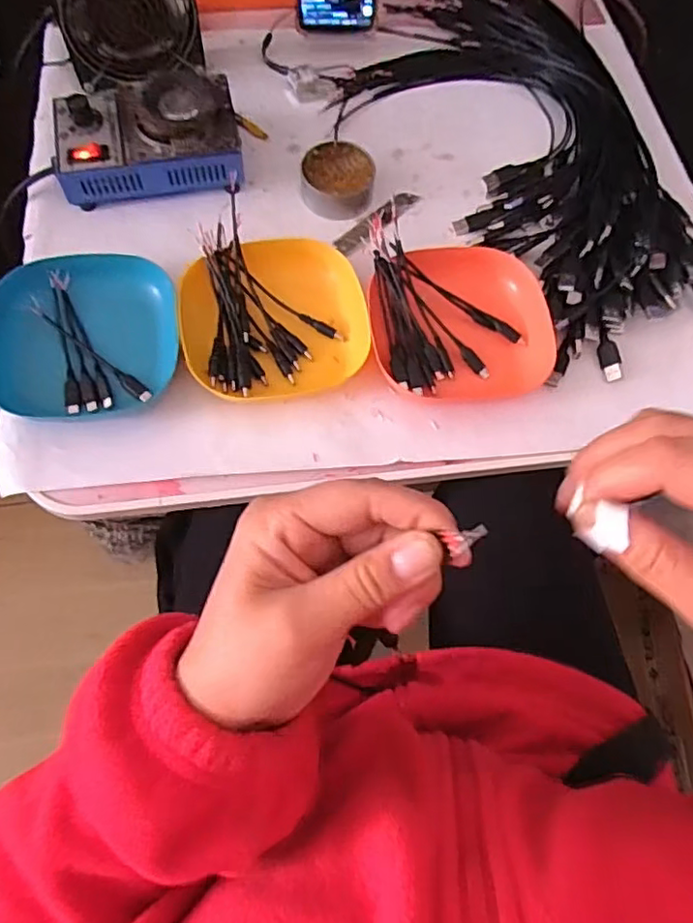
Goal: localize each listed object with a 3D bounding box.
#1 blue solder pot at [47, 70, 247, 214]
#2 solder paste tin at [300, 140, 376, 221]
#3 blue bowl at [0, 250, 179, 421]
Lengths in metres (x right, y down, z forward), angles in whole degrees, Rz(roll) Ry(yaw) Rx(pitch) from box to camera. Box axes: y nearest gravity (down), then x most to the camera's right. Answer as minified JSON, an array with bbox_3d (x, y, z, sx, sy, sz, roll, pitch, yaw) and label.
[{"bbox_3d":[-0.169,-0.279,0.524,0.150,0.058,0.096,-10,70,-7],"label":"blue solder pot"},{"bbox_3d":[-0.007,-0.249,0.540,0.063,0.024,0.063,1,69,-3],"label":"solder paste tin"},{"bbox_3d":[-0.200,-0.102,0.467,0.133,0.030,0.138,-2,69,-4],"label":"blue bowl"}]

